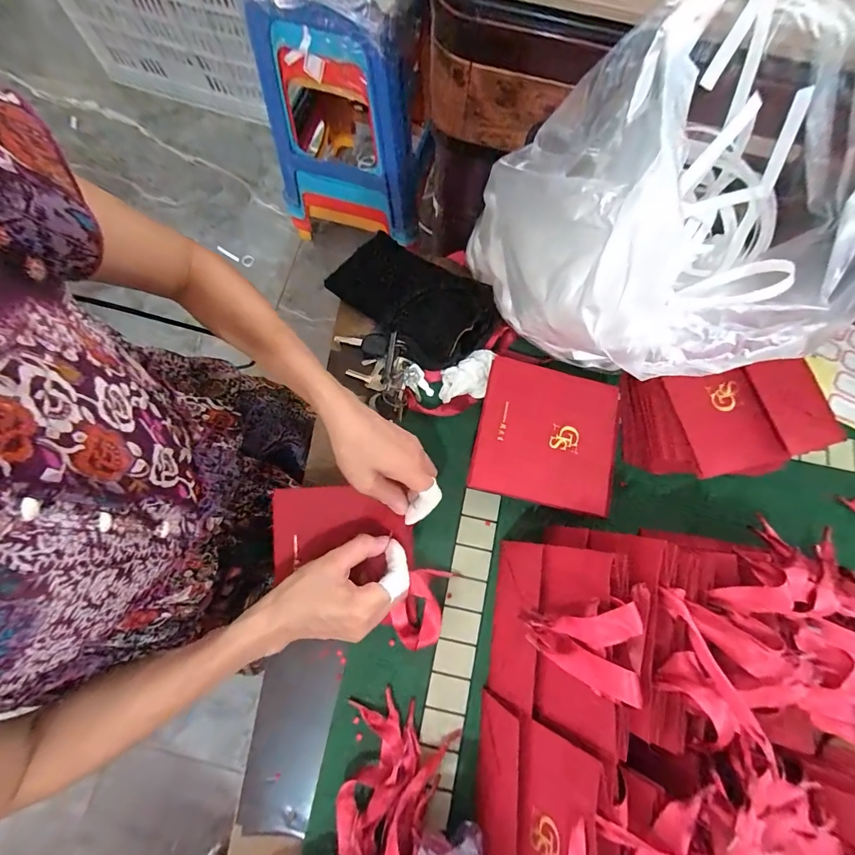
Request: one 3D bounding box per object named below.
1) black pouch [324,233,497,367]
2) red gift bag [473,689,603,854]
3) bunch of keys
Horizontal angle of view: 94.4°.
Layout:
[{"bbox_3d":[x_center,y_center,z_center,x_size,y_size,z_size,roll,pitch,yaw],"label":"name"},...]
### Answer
[{"bbox_3d":[-0.015,-0.157,0.483,0.188,0.029,0.114,39,78,8],"label":"black pouch"},{"bbox_3d":[0.078,0.307,0.303,0.015,0.119,0.138,19,67,-30],"label":"red gift bag"},{"bbox_3d":[-0.056,-0.074,0.477,0.071,0.024,0.129,-37,79,-10],"label":"bunch of keys"}]

